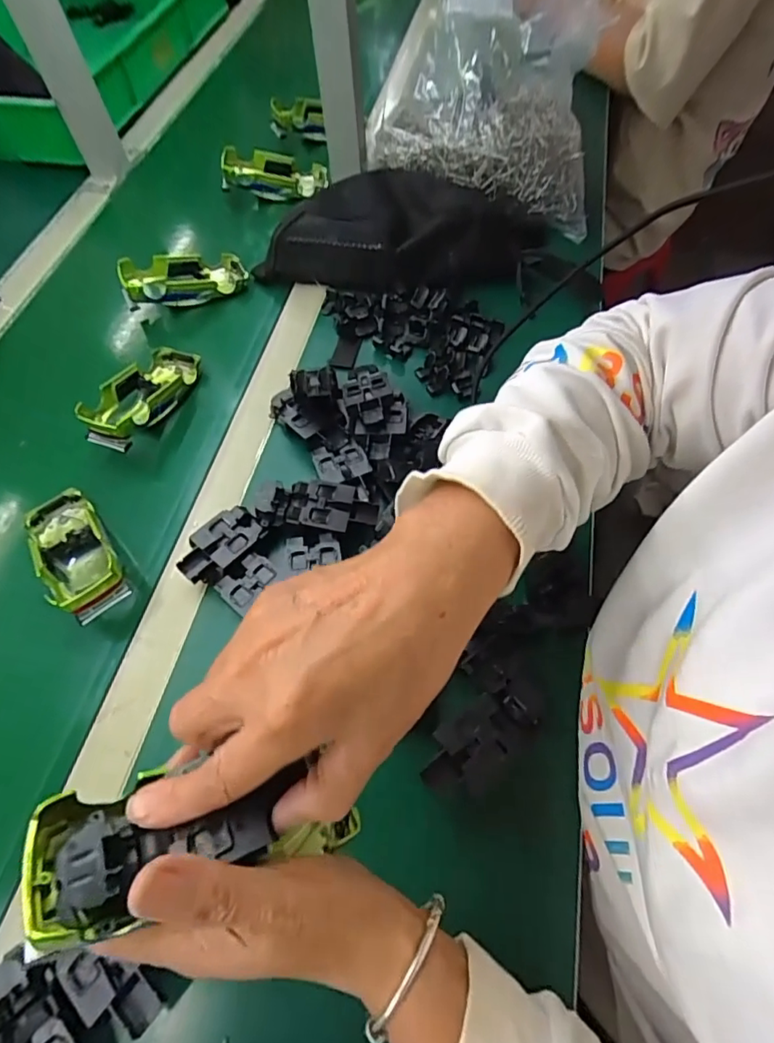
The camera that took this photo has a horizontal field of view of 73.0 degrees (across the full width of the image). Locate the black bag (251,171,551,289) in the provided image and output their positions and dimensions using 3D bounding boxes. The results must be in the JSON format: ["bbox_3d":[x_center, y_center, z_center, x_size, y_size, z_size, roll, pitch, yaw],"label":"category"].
[{"bbox_3d":[0.016,-0.338,0.582,0.321,0.051,0.157,3,65,3],"label":"black bag"}]

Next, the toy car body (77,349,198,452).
[{"bbox_3d":[-0.238,-0.123,0.511,0.066,0.031,0.135,13,49,7],"label":"toy car body"}]

